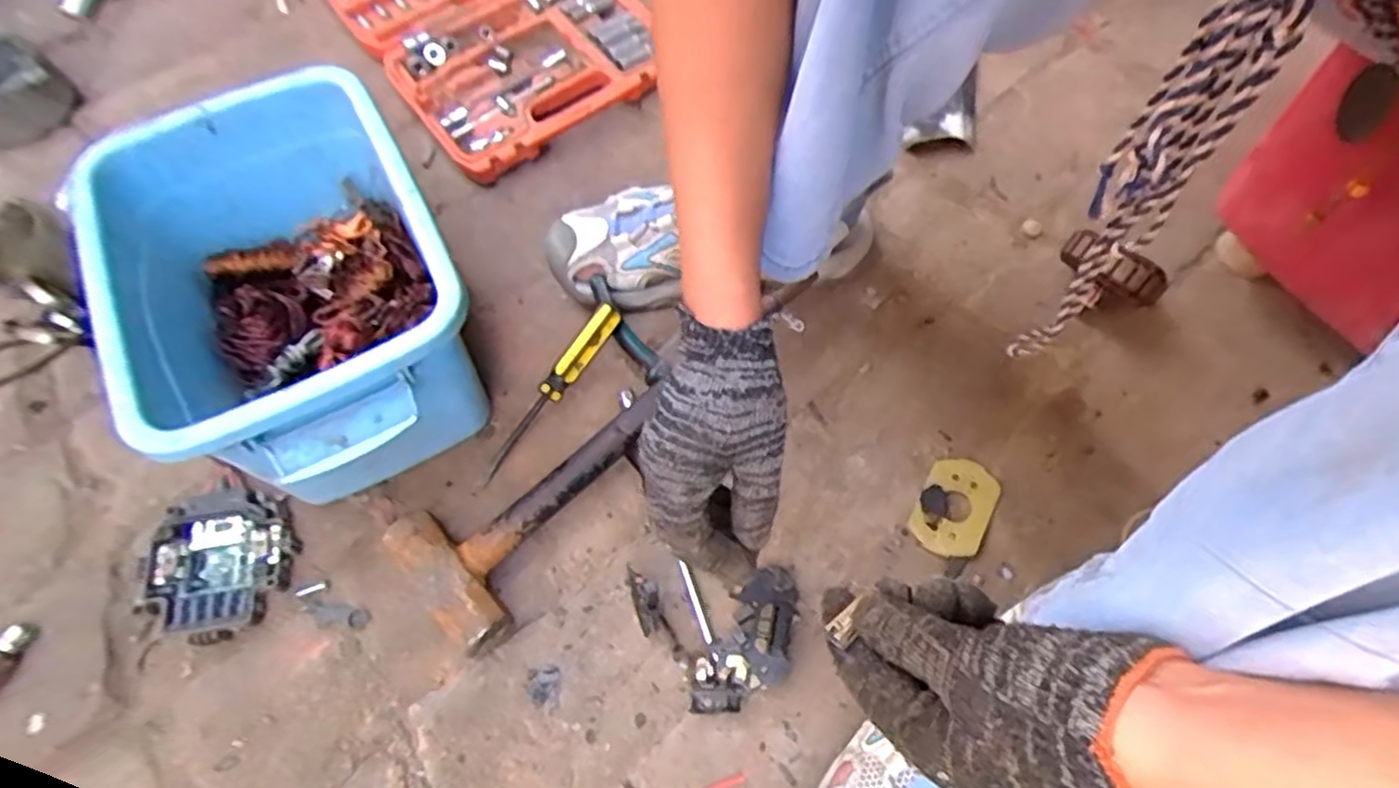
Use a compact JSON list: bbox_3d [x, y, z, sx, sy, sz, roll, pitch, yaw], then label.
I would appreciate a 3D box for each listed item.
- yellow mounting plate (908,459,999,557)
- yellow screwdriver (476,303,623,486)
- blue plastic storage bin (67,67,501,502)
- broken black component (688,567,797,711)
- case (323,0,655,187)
[{"bbox_3d":[0.183,0.080,0.522,0.049,0.004,0.072,25,66,16],"label":"yellow mounting plate"},{"bbox_3d":[-0.113,0.001,0.548,0.015,0.022,0.161,39,95,21],"label":"yellow screwdriver"},{"bbox_3d":[-0.276,-0.059,0.519,0.209,0.168,0.299,-25,64,-11],"label":"blue plastic storage bin"},{"bbox_3d":[0.035,0.164,0.479,0.049,0.017,0.102,28,61,17],"label":"broken black component"},{"bbox_3d":[-0.227,-0.403,0.761,0.258,0.044,0.409,-36,66,-15],"label":"case"}]

